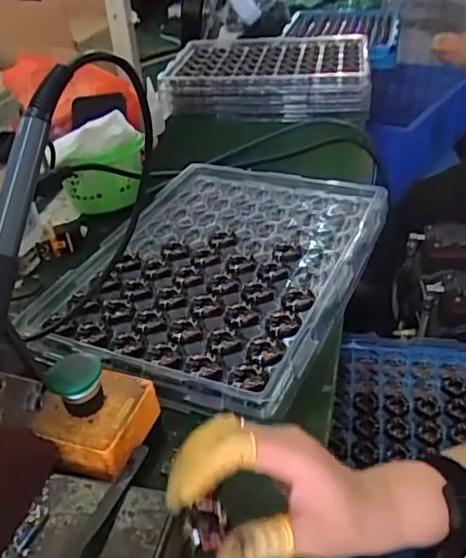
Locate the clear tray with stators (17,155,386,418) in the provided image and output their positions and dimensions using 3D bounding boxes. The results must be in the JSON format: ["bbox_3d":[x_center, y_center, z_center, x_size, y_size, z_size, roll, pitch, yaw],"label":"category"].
[{"bbox_3d":[-0.013,-0.021,0.634,0.284,0.029,0.379,14,37,23],"label":"clear tray with stators"}]

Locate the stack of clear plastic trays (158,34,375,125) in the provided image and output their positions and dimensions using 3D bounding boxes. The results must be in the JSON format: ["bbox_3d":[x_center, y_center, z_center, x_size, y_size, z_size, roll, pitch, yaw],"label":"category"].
[{"bbox_3d":[0.071,-0.407,1.150,0.375,0.063,0.340,4,35,9],"label":"stack of clear plastic trays"}]

